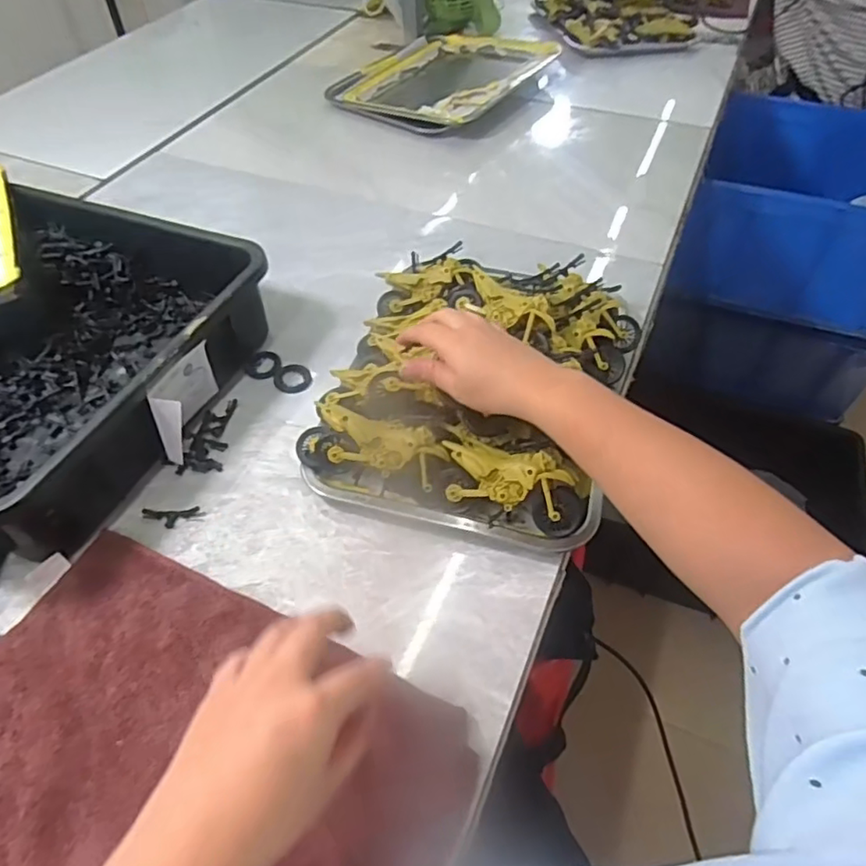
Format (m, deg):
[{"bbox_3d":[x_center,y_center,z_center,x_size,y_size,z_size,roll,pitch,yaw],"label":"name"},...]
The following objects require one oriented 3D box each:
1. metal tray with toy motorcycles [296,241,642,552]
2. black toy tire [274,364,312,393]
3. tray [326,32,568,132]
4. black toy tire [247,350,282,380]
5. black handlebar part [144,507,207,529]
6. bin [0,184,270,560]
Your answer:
[{"bbox_3d":[0.046,-0.063,0.580,0.268,0.088,0.319,17,53,13],"label":"metal tray with toy motorcycles"},{"bbox_3d":[-0.148,-0.058,0.635,0.038,0.004,0.044,-13,52,-10],"label":"black toy tire"},{"bbox_3d":[0.022,-0.639,1.077,0.295,0.041,0.370,27,56,21],"label":"tray"},{"bbox_3d":[-0.181,-0.074,0.649,0.036,0.004,0.039,0,51,0],"label":"black toy tire"},{"bbox_3d":[-0.226,0.074,0.526,0.052,0.005,0.019,-6,51,-4],"label":"black handlebar part"},{"bbox_3d":[-0.456,-0.105,0.613,0.515,0.100,0.351,19,54,15],"label":"bin"}]

